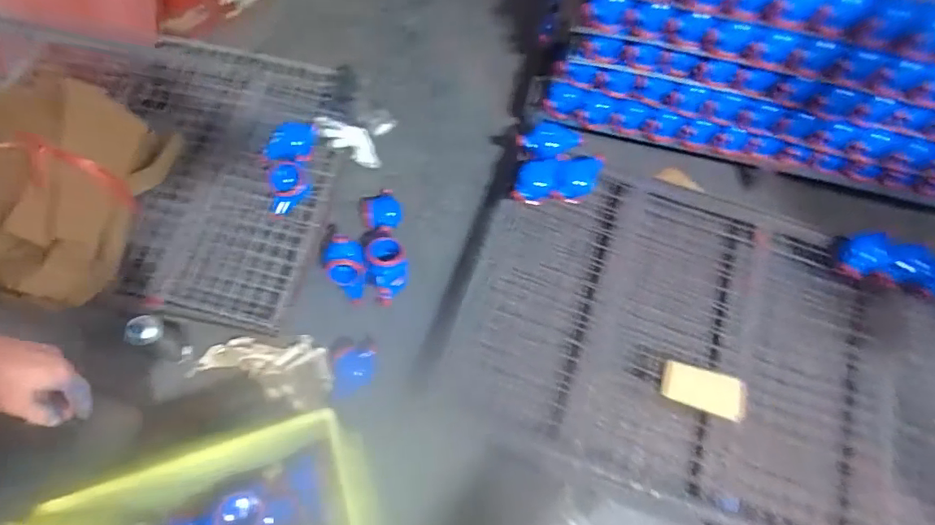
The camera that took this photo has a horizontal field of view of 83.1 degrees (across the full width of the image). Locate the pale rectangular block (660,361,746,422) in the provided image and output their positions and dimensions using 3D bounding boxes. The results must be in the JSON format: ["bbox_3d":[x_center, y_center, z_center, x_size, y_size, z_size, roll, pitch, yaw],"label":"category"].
[{"bbox_3d":[0.479,0.261,1.073,0.163,0.032,0.084,17,66,6],"label":"pale rectangular block"}]

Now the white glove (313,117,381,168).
[{"bbox_3d":[-0.286,-0.292,1.298,0.198,0.085,0.075,35,66,-33],"label":"white glove"}]

